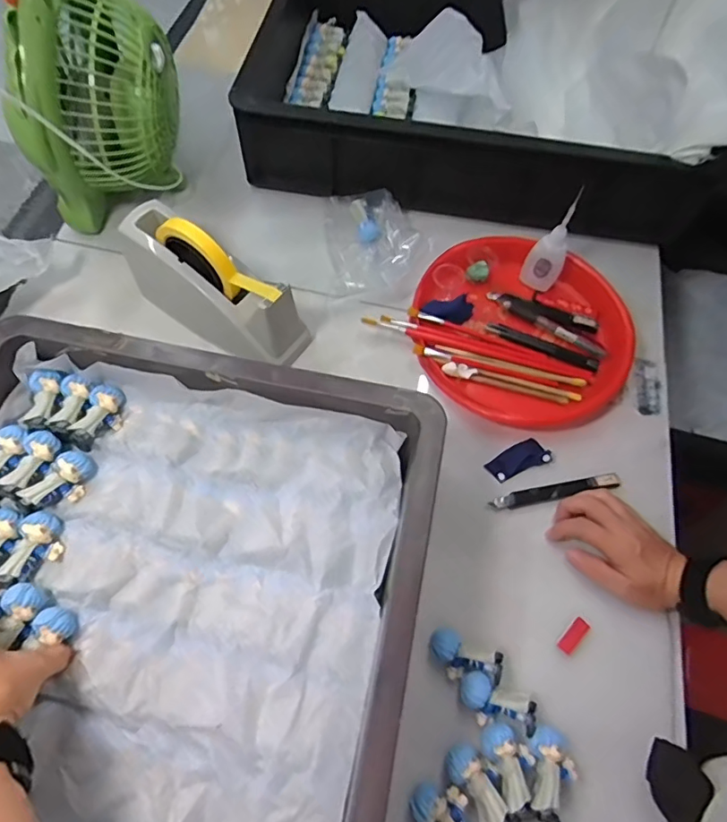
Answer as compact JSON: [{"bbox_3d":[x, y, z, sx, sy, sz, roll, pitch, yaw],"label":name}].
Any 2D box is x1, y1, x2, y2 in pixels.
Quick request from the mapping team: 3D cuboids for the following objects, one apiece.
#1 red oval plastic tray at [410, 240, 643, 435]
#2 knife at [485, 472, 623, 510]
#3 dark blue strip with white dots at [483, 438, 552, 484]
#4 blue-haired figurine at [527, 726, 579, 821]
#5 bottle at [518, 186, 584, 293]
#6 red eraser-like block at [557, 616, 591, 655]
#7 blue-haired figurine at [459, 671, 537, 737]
[{"bbox_3d":[0.188,-0.096,0.608,0.251,0.038,0.251,-32,69,-17],"label":"red oval plastic tray"},{"bbox_3d":[0.200,0.084,0.533,0.137,0.011,0.019,-10,64,-8],"label":"knife"},{"bbox_3d":[0.164,0.050,0.546,0.067,0.008,0.032,-22,66,-13],"label":"dark blue strip with white dots"},{"bbox_3d":[0.149,0.285,0.407,0.036,0.021,0.062,7,63,0],"label":"blue-haired figurine"},{"bbox_3d":[0.222,-0.192,0.607,0.044,0.104,0.041,37,67,15],"label":"bottle"},{"bbox_3d":[0.190,0.203,0.467,0.034,0.006,0.014,-40,71,-20],"label":"red eraser-like block"},{"bbox_3d":[0.111,0.244,0.430,0.063,0.021,0.033,25,64,10],"label":"blue-haired figurine"}]

